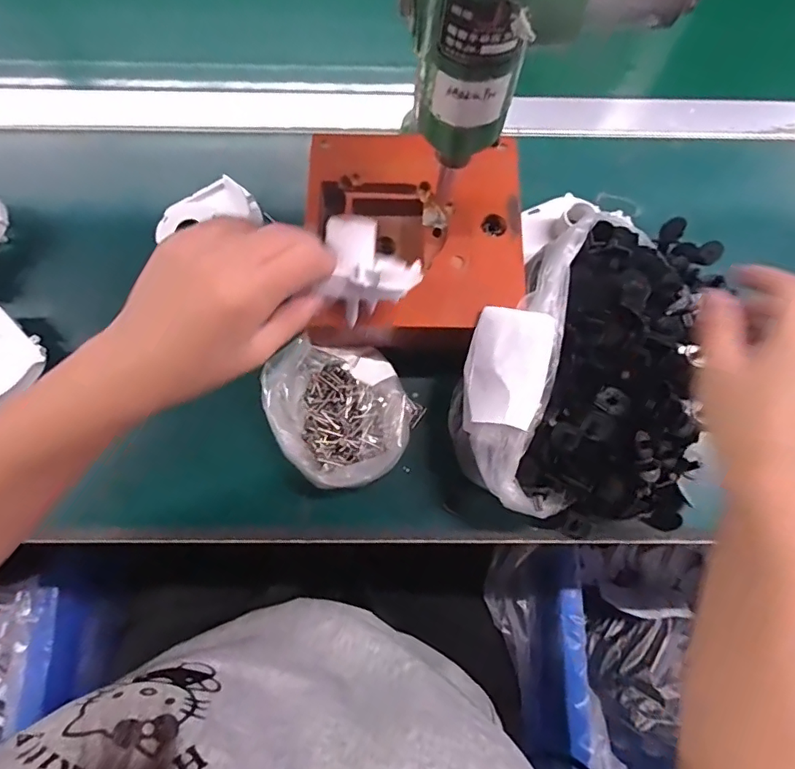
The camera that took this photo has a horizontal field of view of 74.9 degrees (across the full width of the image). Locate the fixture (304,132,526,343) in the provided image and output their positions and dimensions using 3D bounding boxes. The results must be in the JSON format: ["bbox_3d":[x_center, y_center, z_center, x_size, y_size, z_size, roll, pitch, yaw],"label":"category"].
[{"bbox_3d":[0.011,-0.107,0.389,0.147,0.064,0.152,0,75,-1],"label":"fixture"}]

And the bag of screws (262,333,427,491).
[{"bbox_3d":[-0.044,0.018,0.384,0.094,0.031,0.111,-40,79,-11],"label":"bag of screws"}]

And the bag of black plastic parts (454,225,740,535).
[{"bbox_3d":[0.133,-0.022,0.369,0.179,0.083,0.229,8,75,1],"label":"bag of black plastic parts"}]

